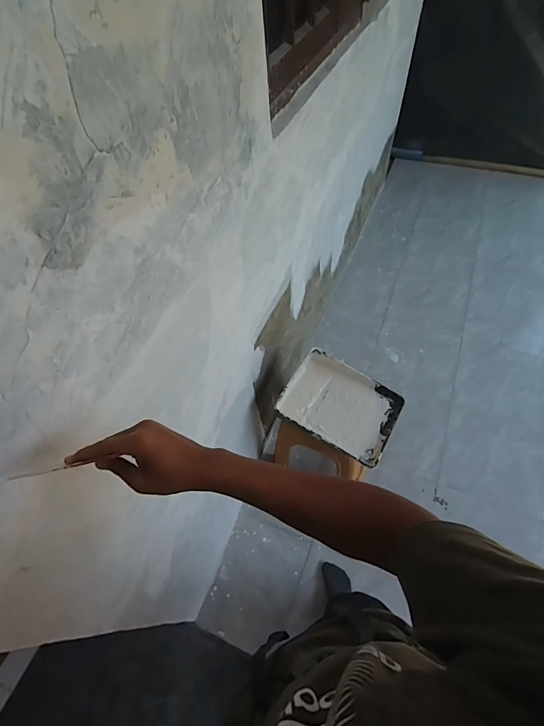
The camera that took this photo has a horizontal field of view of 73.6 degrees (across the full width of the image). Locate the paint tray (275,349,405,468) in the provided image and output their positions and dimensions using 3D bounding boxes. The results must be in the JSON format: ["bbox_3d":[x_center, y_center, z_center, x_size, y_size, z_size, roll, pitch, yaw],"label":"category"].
[{"bbox_3d":[0.221,0.135,1.181,0.355,0.067,0.280,25,62,20],"label":"paint tray"}]

